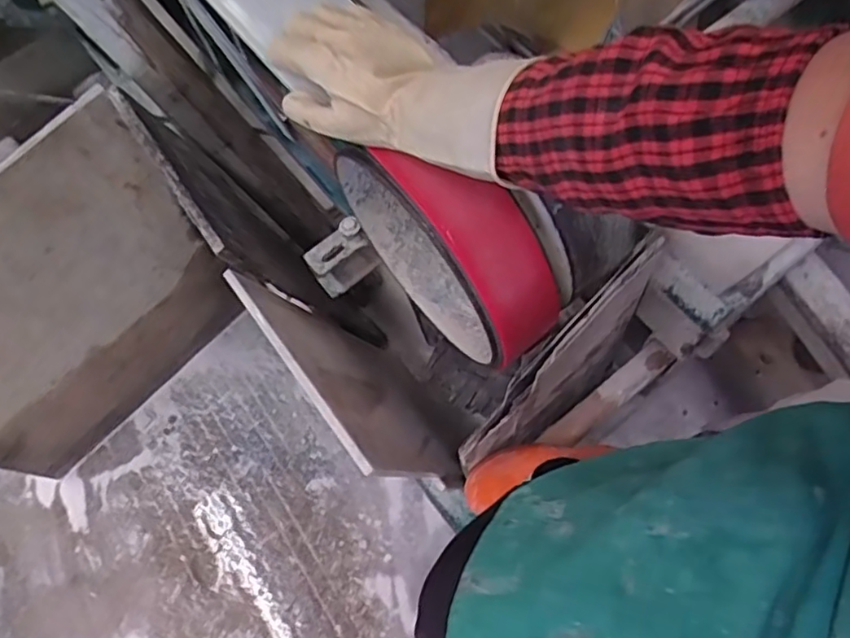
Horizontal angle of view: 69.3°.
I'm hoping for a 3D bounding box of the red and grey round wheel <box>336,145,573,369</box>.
[{"bbox_3d":[0.017,-0.085,0.638,0.098,0.295,0.277,-42,69,-13],"label":"red and grey round wheel"}]

